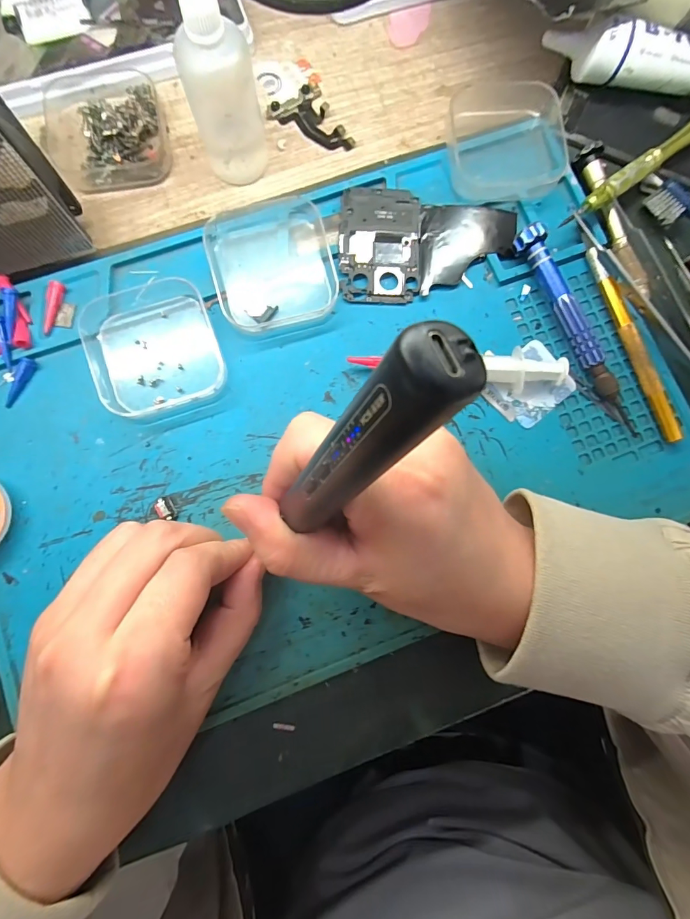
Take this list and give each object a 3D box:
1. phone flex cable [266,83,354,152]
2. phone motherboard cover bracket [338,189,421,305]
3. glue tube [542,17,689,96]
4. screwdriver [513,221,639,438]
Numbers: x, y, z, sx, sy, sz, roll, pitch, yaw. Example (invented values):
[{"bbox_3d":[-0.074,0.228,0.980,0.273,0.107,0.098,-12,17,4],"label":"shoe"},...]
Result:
[{"bbox_3d":[-0.021,-0.202,0.243,0.036,0.004,0.046,-29,84,-5],"label":"phone flex cable"},{"bbox_3d":[0.020,-0.121,0.228,0.045,0.007,0.065,0,82,-1],"label":"phone motherboard cover bracket"},{"bbox_3d":[0.183,-0.228,0.235,0.133,0.031,0.020,6,82,-1],"label":"glue tube"},{"bbox_3d":[0.127,-0.070,0.217,0.012,0.018,0.121,-29,84,-5],"label":"screwdriver"}]

